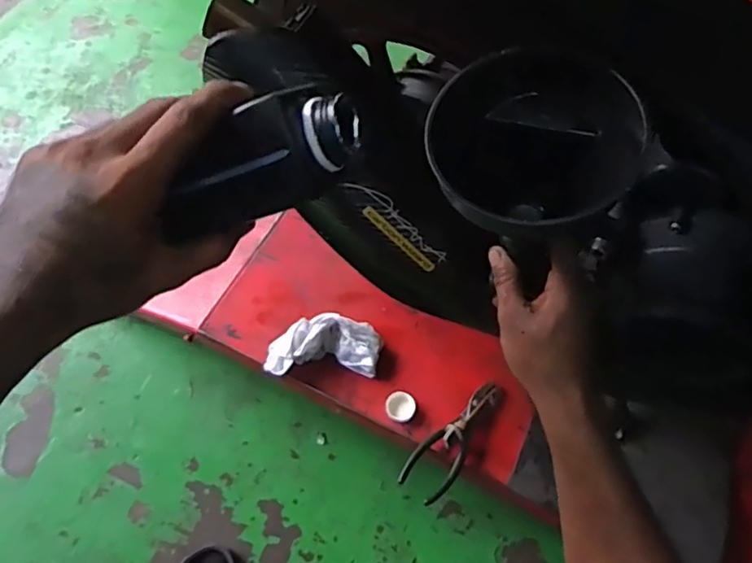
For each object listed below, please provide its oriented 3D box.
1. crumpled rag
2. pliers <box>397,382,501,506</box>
[{"bbox_3d":[-0.076,0.094,0.854,0.161,0.054,0.080,-2,61,-1],"label":"crumpled rag"},{"bbox_3d":[0.110,0.209,0.795,0.059,0.033,0.191,37,67,19],"label":"pliers"}]

